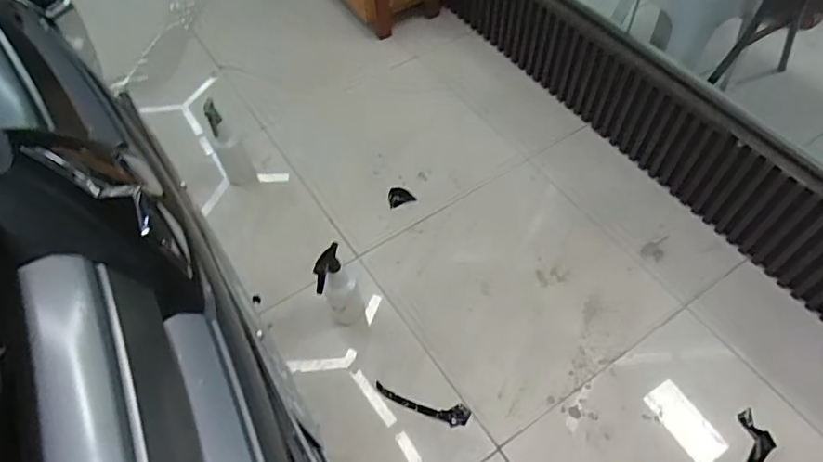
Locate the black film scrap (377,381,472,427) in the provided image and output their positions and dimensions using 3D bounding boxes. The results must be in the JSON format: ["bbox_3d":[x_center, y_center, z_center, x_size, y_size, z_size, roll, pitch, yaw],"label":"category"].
[{"bbox_3d":[0.022,0.399,1.247,0.223,0.010,0.051,13,57,10],"label":"black film scrap"}]

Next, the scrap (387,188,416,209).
[{"bbox_3d":[-0.032,-0.106,1.604,0.080,0.015,0.062,-13,56,-4],"label":"scrap"}]

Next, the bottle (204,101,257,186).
[{"bbox_3d":[-0.513,-0.233,1.545,0.090,0.314,0.067,-29,60,-17],"label":"bottle"}]

